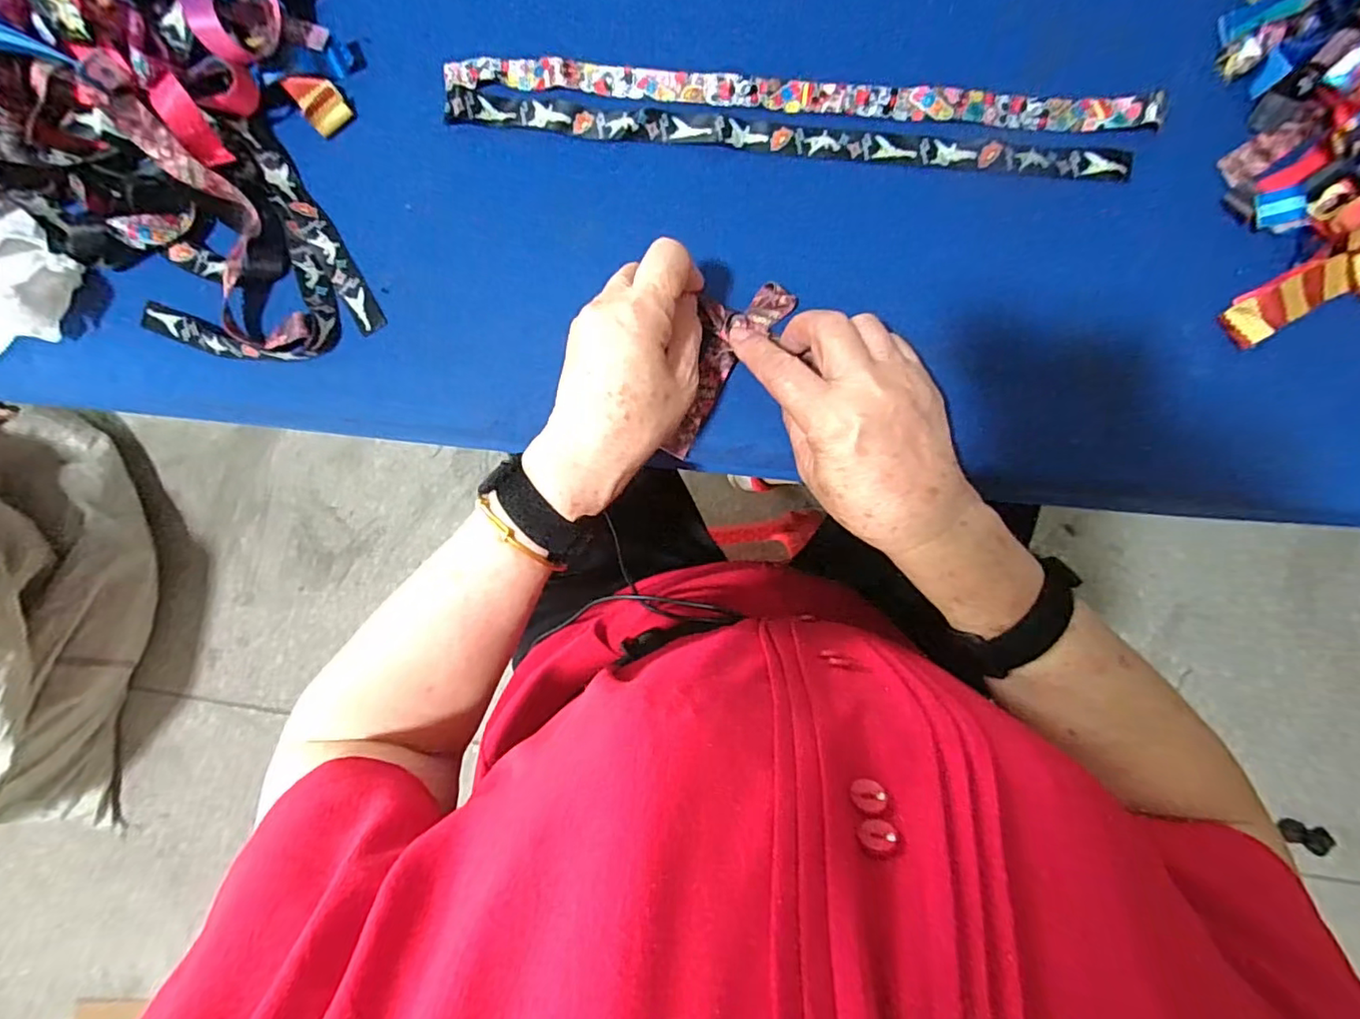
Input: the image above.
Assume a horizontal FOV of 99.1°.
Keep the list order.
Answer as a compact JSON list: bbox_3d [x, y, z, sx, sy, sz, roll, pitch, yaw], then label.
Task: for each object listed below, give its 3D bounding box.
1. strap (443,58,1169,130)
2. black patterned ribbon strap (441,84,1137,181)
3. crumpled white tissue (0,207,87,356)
[{"bbox_3d":[0.072,-0.265,0.369,0.440,0.010,0.024,5,91,2],"label":"strap"},{"bbox_3d":[0.064,-0.238,0.371,0.432,0.005,0.020,7,96,2],"label":"black patterned ribbon strap"},{"bbox_3d":[-0.451,-0.142,0.384,0.104,0.043,0.086,-41,91,5],"label":"crumpled white tissue"}]

